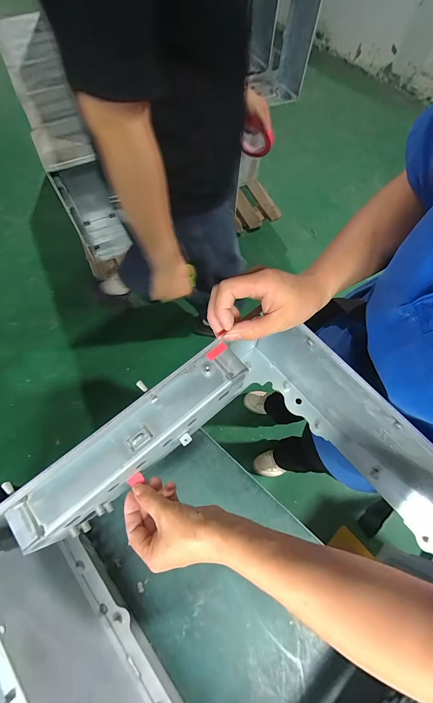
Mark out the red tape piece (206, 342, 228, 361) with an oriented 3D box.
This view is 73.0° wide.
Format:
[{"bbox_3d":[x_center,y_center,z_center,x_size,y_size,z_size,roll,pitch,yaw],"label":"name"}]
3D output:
[{"bbox_3d":[0.000,0.000,0.289,0.022,0.004,0.009,-39,99,-5],"label":"red tape piece"}]

